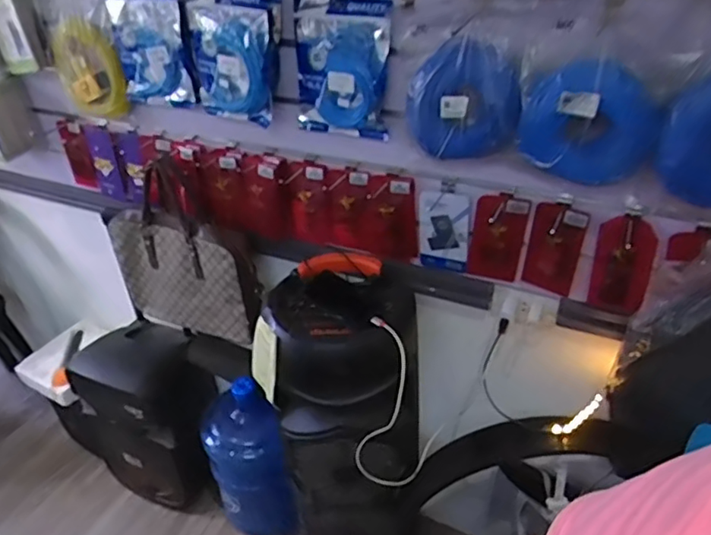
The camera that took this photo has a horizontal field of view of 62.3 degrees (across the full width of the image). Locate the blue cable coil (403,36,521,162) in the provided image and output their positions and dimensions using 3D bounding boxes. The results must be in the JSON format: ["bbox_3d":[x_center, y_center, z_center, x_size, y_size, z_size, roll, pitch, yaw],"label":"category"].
[{"bbox_3d":[0.154,-0.239,0.853,0.183,0.171,0.027,20,41,29],"label":"blue cable coil"}]

